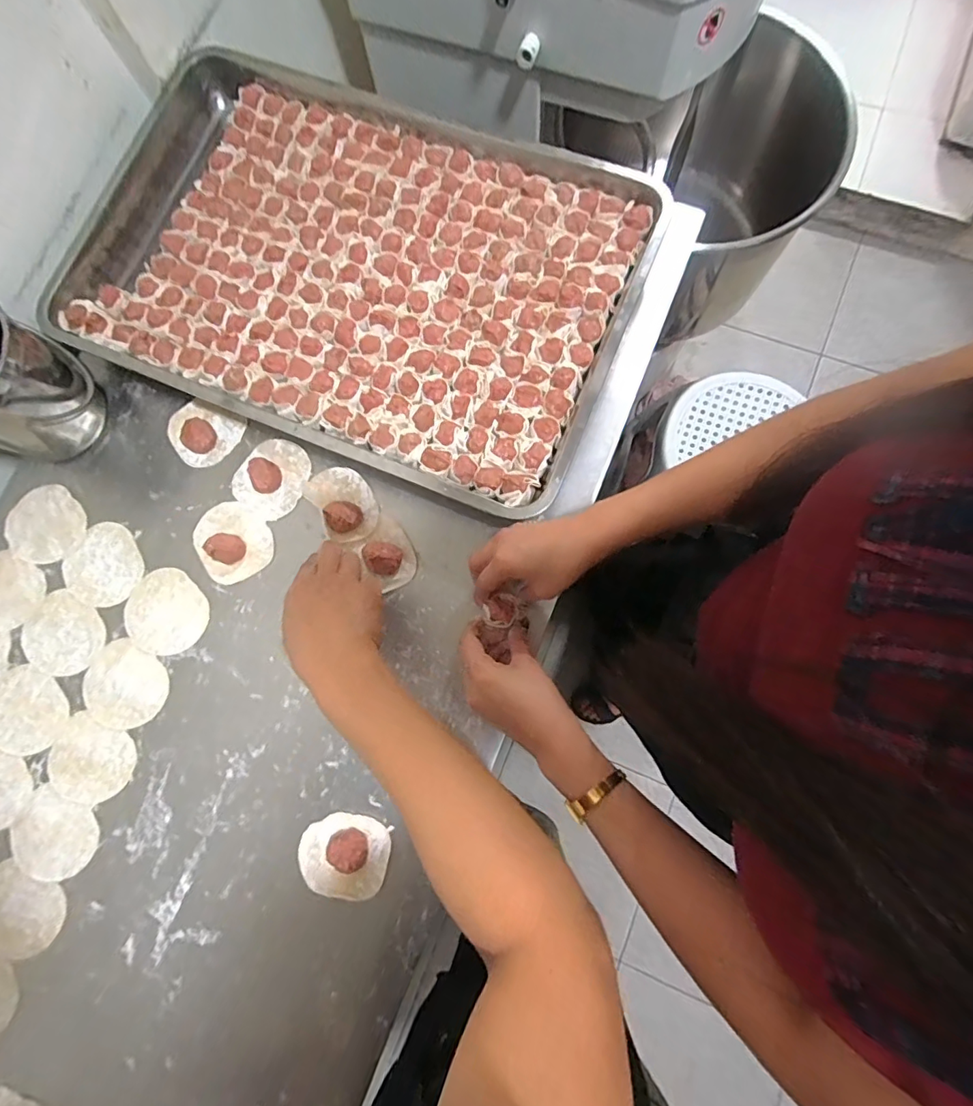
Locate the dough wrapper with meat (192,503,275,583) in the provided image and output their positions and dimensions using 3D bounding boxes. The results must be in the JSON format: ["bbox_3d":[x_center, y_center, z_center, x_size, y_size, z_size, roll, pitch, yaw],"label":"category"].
[{"bbox_3d":[-0.266,-0.014,0.525,0.073,0.022,0.084,-33,80,-5],"label":"dough wrapper with meat"}]

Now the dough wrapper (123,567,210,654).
[{"bbox_3d":[-0.330,0.062,0.524,0.086,0.004,0.080,0,79,1],"label":"dough wrapper"}]

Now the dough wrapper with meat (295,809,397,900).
[{"bbox_3d":[-0.133,0.280,0.469,0.083,0.020,0.069,14,79,3],"label":"dough wrapper with meat"}]

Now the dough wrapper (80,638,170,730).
[{"bbox_3d":[-0.365,0.135,0.514,0.086,0.004,0.078,28,81,6],"label":"dough wrapper"}]

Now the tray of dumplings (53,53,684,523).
[{"bbox_3d":[-0.162,-0.310,0.562,0.625,0.061,0.390,23,80,5],"label":"tray of dumplings"}]

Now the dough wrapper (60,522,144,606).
[{"bbox_3d":[-0.402,0.014,0.539,0.081,0.004,0.082,-1,81,3],"label":"dough wrapper"}]

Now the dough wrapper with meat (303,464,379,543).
[{"bbox_3d":[-0.149,-0.055,0.528,0.060,0.022,0.083,-33,80,-5],"label":"dough wrapper with meat"}]

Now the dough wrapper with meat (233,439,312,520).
[{"bbox_3d":[-0.228,-0.083,0.539,0.073,0.020,0.081,35,81,7],"label":"dough wrapper with meat"}]

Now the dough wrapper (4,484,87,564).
[{"bbox_3d":[-0.477,-0.029,0.551,0.080,0.004,0.082,0,79,1],"label":"dough wrapper"}]

